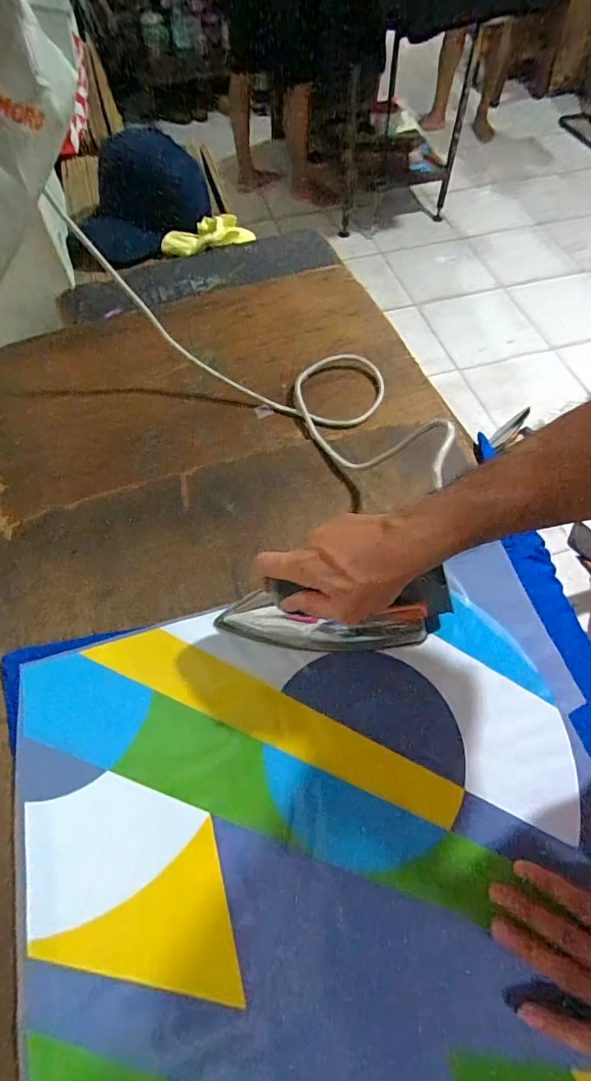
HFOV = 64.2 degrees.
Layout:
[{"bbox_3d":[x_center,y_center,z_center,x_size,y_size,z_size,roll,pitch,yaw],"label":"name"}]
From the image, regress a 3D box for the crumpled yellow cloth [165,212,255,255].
[{"bbox_3d":[-0.146,-0.507,0.788,0.156,0.034,0.053,-22,64,-9],"label":"crumpled yellow cloth"}]

